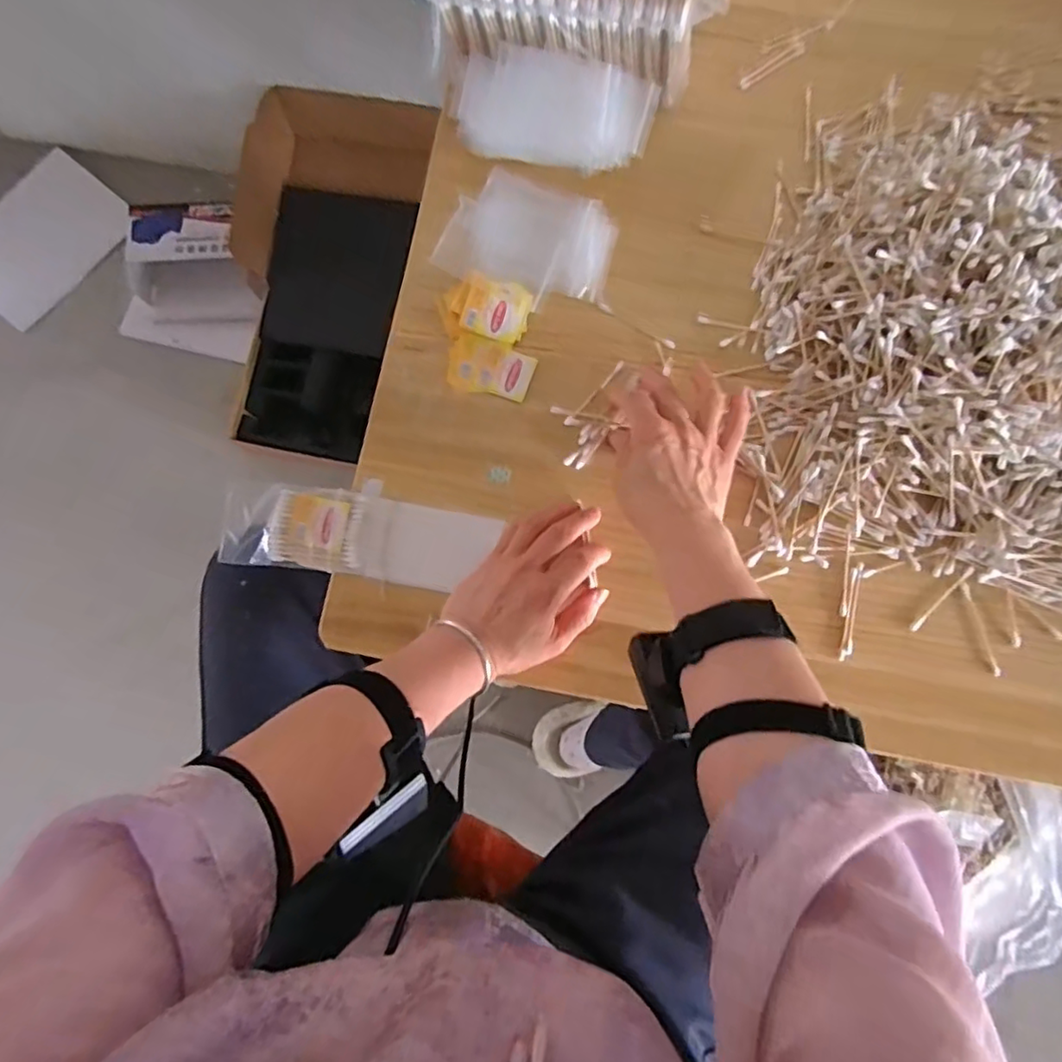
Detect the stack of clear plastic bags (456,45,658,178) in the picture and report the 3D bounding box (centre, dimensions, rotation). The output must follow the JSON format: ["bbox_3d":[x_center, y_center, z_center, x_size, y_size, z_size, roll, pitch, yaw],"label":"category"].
[{"bbox_3d":[0.022,-0.370,0.534,0.171,0.058,0.079,8,80,1],"label":"stack of clear plastic bags"}]

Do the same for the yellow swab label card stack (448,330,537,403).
[{"bbox_3d":[-0.035,-0.142,0.519,0.073,0.005,0.048,19,80,3],"label":"yellow swab label card stack"}]

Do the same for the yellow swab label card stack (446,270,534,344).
[{"bbox_3d":[-0.038,-0.197,0.524,0.073,0.008,0.053,17,80,2],"label":"yellow swab label card stack"}]

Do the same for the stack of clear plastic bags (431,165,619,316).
[{"bbox_3d":[0.000,-0.265,0.545,0.149,0.016,0.107,20,80,3],"label":"stack of clear plastic bags"}]

